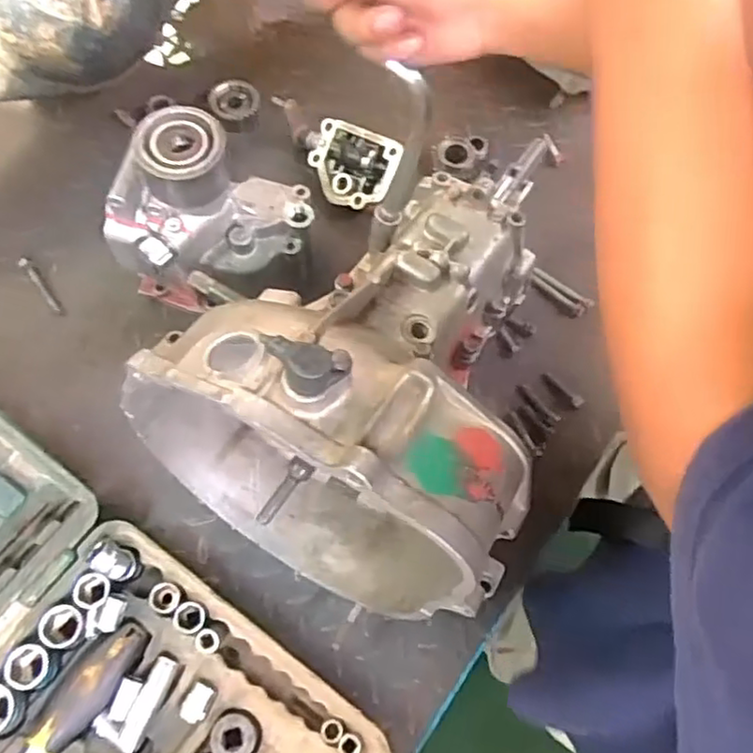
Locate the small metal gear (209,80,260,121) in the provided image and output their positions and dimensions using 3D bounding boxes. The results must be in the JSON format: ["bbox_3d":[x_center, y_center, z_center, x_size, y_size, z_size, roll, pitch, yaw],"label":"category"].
[{"bbox_3d":[-0.163,-0.319,0.777,0.055,0.018,0.058,-26,74,-13],"label":"small metal gear"}]

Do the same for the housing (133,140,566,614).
[{"bbox_3d":[0.021,0.013,0.510,0.321,0.277,0.250,-38,77,-16],"label":"housing"}]

